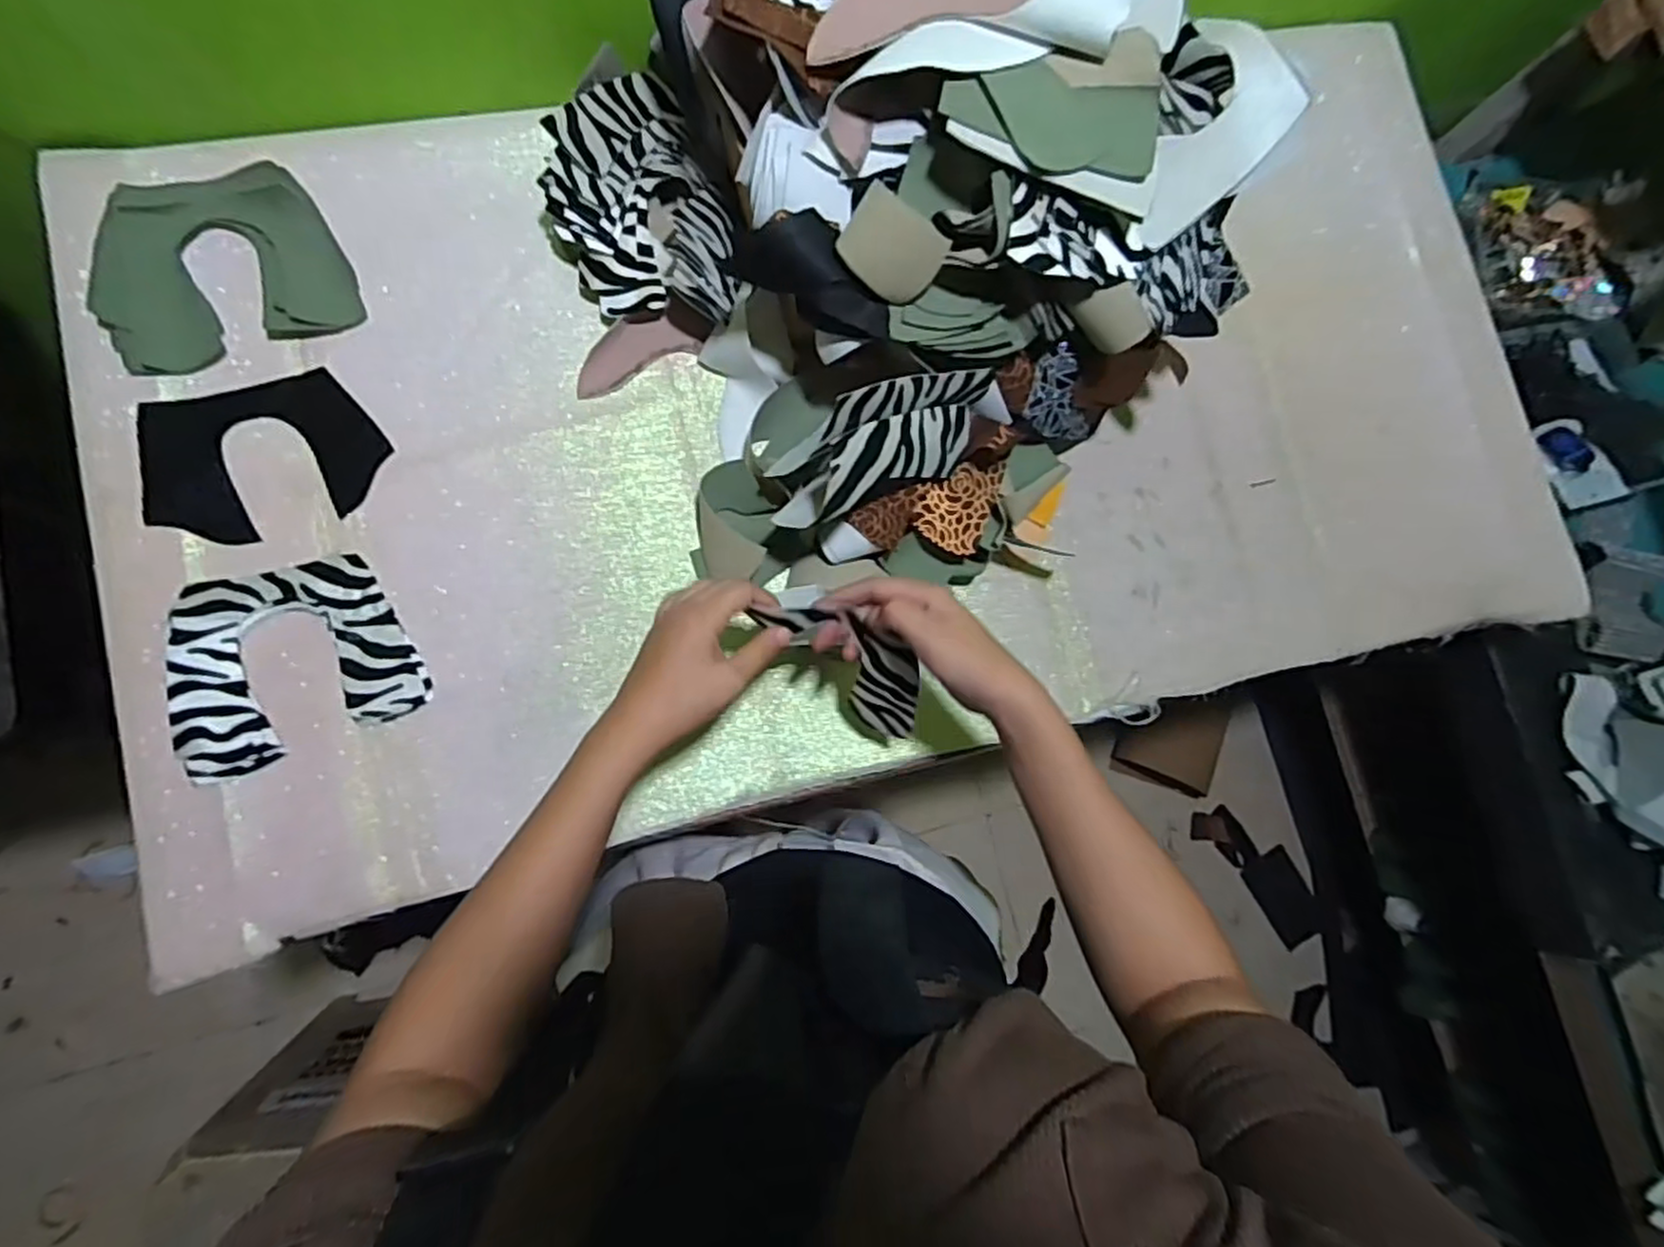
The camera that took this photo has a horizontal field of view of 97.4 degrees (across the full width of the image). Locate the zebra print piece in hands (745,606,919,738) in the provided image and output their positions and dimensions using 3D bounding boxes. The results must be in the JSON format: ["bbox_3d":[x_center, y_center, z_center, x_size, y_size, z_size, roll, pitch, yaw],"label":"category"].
[{"bbox_3d":[0.013,0.028,0.491,0.129,0.082,0.056,42,81,-2],"label":"zebra print piece in hands"}]

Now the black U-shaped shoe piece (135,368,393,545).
[{"bbox_3d":[-0.423,-0.125,0.547,0.155,0.010,0.113,-18,85,-15],"label":"black U-shaped shoe piece"}]

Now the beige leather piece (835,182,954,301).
[{"bbox_3d":[0.037,-0.233,0.453,0.061,0.006,0.051,39,126,-6],"label":"beige leather piece"}]

